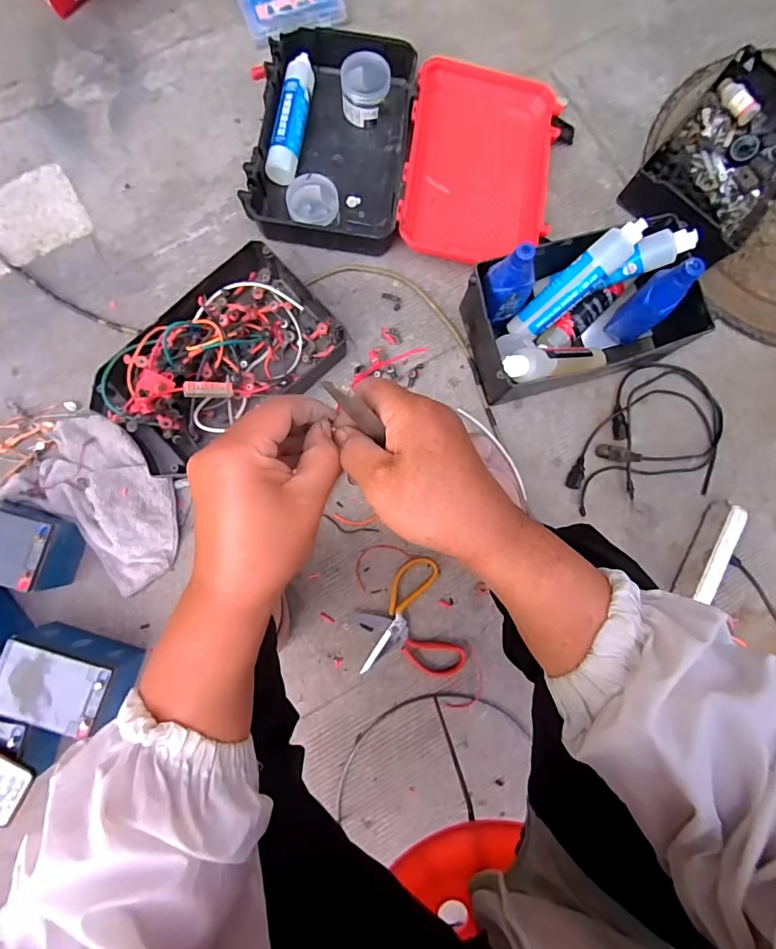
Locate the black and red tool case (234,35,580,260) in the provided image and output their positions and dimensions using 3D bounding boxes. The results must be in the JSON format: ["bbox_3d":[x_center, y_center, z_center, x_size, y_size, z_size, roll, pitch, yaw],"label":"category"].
[{"bbox_3d":[0.042,-0.561,0.807,0.529,0.068,0.372,7,83,0],"label":"black and red tool case"}]

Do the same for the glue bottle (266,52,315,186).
[{"bbox_3d":[-0.166,-0.613,0.813,0.050,0.056,0.243,9,83,0],"label":"glue bottle"}]

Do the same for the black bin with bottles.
[{"bbox_3d":[0.297,-0.256,0.721,0.320,0.168,0.194,-16,84,-3],"label":"black bin with bottles"}]

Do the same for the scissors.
[{"bbox_3d":[0.033,0.233,0.739,0.157,0.013,0.188,-8,84,-2],"label":"scissors"}]

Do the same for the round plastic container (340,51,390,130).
[{"bbox_3d":[-0.039,-0.678,0.820,0.086,0.070,0.087,-5,83,-2],"label":"round plastic container"}]

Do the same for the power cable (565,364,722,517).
[{"bbox_3d":[0.431,-0.071,0.775,0.285,0.042,0.230,-9,84,-2],"label":"power cable"}]

